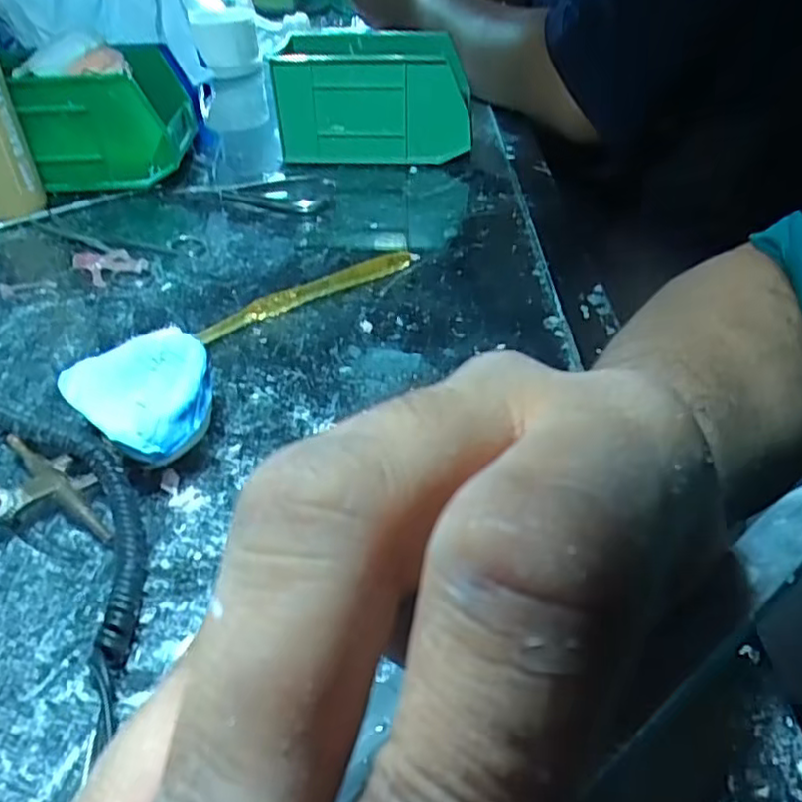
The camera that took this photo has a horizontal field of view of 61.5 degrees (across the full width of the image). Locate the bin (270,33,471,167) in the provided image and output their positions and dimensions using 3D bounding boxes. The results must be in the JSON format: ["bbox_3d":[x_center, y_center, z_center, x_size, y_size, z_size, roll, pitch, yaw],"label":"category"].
[{"bbox_3d":[-0.026,-0.271,0.599,0.159,0.098,0.098,9,40,11],"label":"bin"}]

